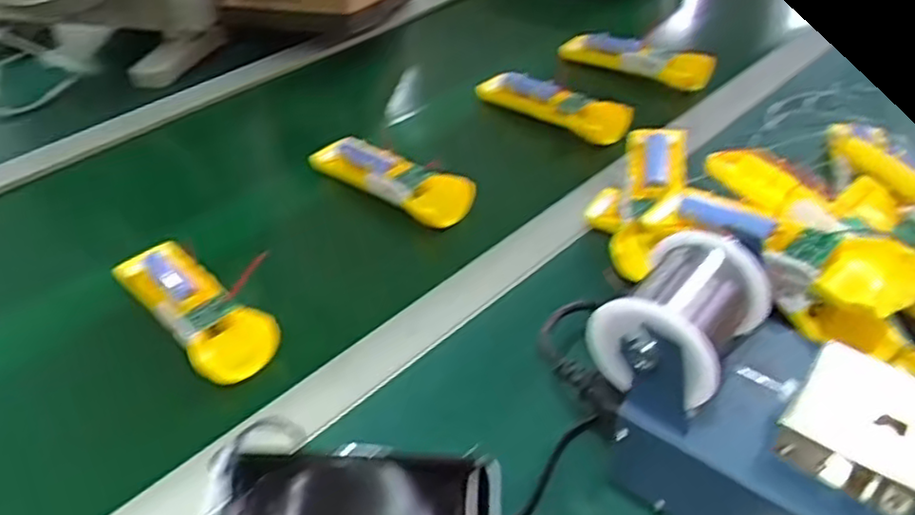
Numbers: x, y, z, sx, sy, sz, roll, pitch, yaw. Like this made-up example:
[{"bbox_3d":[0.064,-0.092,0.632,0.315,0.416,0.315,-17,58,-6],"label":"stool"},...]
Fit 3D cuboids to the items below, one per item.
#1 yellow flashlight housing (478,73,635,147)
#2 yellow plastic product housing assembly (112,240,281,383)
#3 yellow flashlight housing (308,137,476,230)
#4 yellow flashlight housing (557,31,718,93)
[{"bbox_3d":[0.094,-0.156,0.721,0.163,0.030,0.043,19,46,23],"label":"yellow flashlight housing"},{"bbox_3d":[-0.195,0.033,0.527,0.055,0.023,0.155,-32,50,-30],"label":"yellow plastic product housing assembly"},{"bbox_3d":[-0.065,-0.075,0.643,0.174,0.027,0.051,29,50,30],"label":"yellow flashlight housing"},{"bbox_3d":[0.196,-0.224,0.795,0.038,0.044,0.186,-34,51,-29],"label":"yellow flashlight housing"}]

